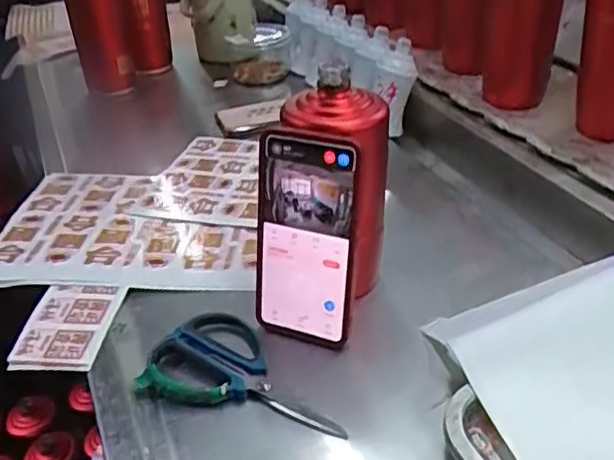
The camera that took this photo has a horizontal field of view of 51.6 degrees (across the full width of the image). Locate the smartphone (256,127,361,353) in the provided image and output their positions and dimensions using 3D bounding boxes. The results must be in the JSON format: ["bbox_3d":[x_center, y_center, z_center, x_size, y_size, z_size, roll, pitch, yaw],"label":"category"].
[{"bbox_3d":[-0.002,0.010,0.492,0.080,0.165,0.012,12,22,21],"label":"smartphone"}]

